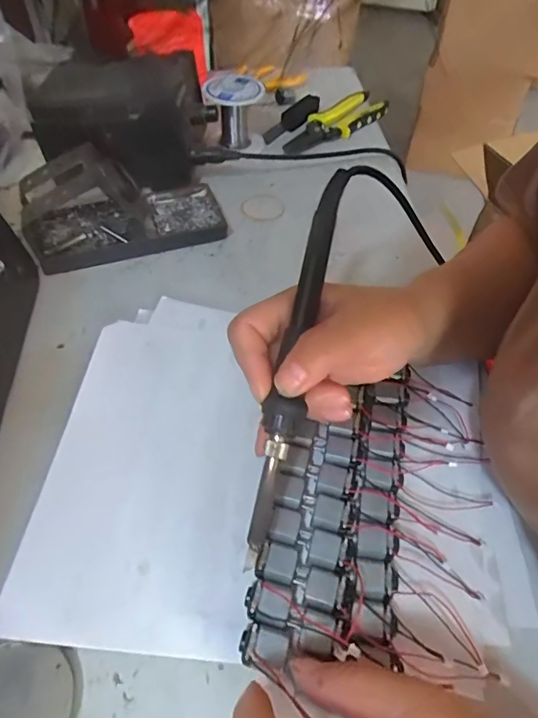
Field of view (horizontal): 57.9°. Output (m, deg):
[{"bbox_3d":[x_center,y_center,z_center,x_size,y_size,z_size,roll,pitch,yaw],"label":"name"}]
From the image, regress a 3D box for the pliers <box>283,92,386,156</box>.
[{"bbox_3d":[0.076,-0.278,0.568,0.157,0.012,0.053,-34,60,-25],"label":"pliers"}]

